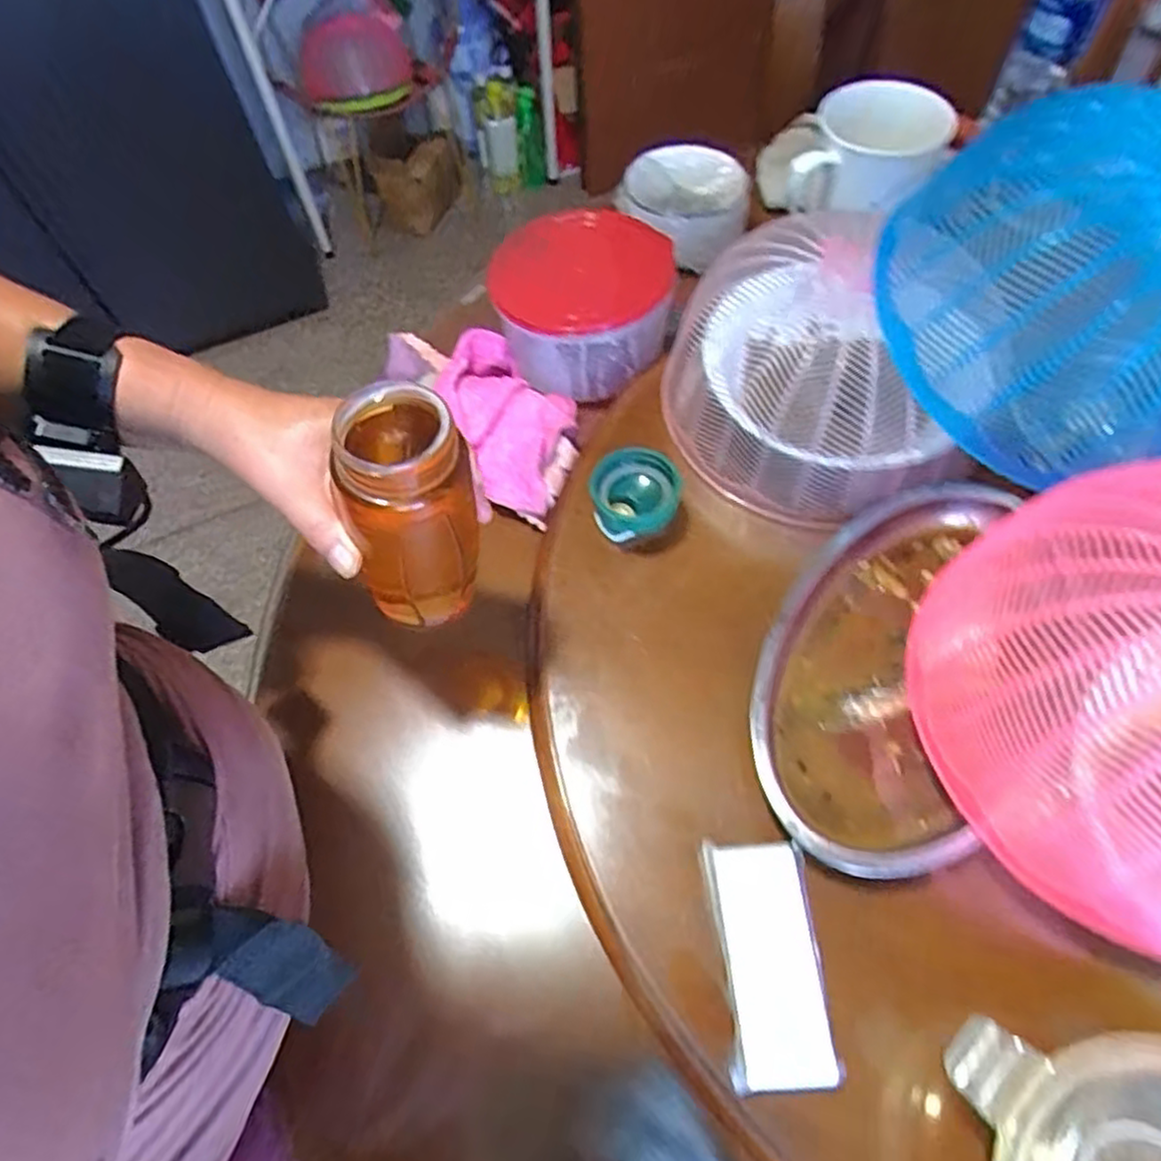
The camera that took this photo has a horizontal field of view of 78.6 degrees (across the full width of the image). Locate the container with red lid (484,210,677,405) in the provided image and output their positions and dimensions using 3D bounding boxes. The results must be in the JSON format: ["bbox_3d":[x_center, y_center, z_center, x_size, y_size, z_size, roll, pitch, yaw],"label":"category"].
[{"bbox_3d":[0.003,-0.238,0.608,0.150,0.085,0.135,5,61,6],"label":"container with red lid"}]

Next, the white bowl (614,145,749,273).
[{"bbox_3d":[0.107,-0.361,0.692,0.115,0.070,0.111,-2,61,3],"label":"white bowl"}]

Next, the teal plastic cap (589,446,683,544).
[{"bbox_3d":[0.040,-0.060,0.506,0.059,0.042,0.060,-2,61,3],"label":"teal plastic cap"}]

